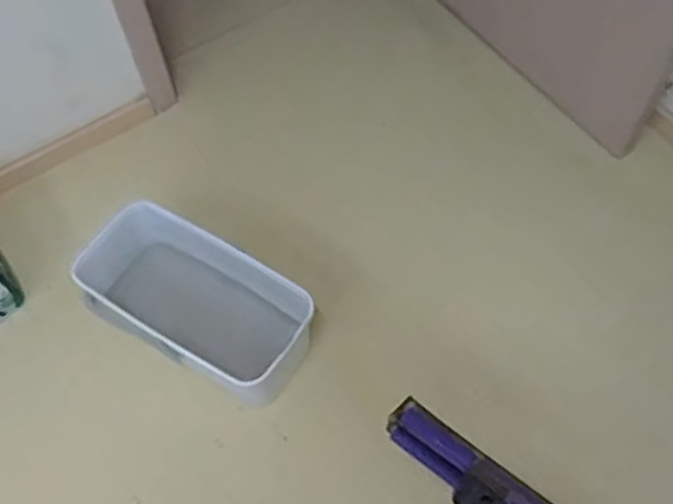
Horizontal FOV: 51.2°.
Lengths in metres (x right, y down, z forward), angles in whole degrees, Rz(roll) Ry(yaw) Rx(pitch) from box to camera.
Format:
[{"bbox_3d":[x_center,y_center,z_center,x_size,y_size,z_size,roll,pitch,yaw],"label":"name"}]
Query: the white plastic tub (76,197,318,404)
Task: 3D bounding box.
[{"bbox_3d":[-0.274,0.108,1.442,0.470,0.175,0.245,27,66,17],"label":"white plastic tub"}]

